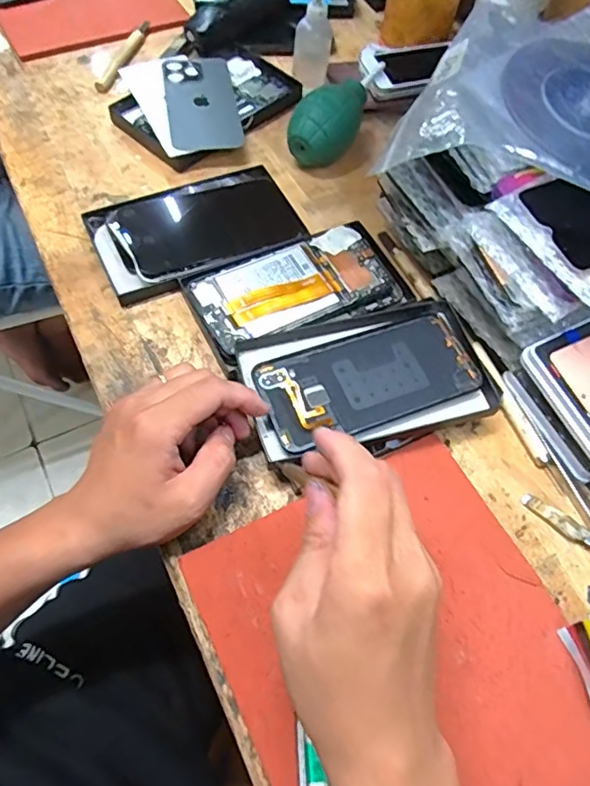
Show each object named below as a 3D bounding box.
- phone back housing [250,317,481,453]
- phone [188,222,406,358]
[{"bbox_3d":[0.054,-0.011,0.392,0.156,0.009,0.075,-16,66,-12],"label":"phone back housing"},{"bbox_3d":[0.003,-0.085,0.442,0.161,0.009,0.083,-24,74,-19],"label":"phone"}]

